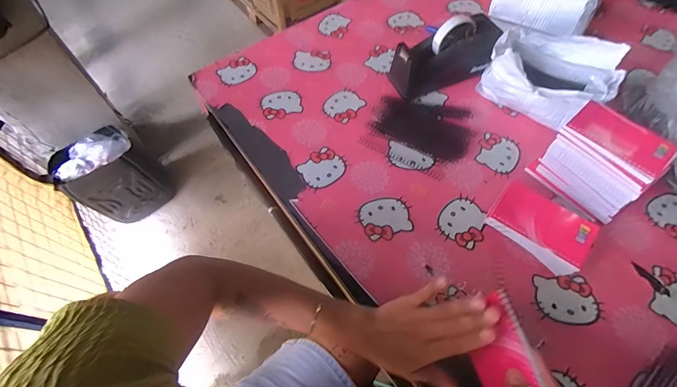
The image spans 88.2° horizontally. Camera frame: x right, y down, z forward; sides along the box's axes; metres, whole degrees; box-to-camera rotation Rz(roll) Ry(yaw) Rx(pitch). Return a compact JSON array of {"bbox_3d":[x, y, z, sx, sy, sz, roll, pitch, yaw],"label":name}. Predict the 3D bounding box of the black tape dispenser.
[{"bbox_3d":[0.211,-0.256,0.672,0.208,0.114,0.074,-14,61,-6],"label":"black tape dispenser"}]

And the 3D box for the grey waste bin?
[{"bbox_3d":[-0.895,-0.049,1.423,0.238,0.368,0.296,35,67,20],"label":"grey waste bin"}]

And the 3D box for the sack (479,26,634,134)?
[{"bbox_3d":[0.369,-0.200,0.626,0.199,0.123,0.132,27,64,16],"label":"sack"}]

